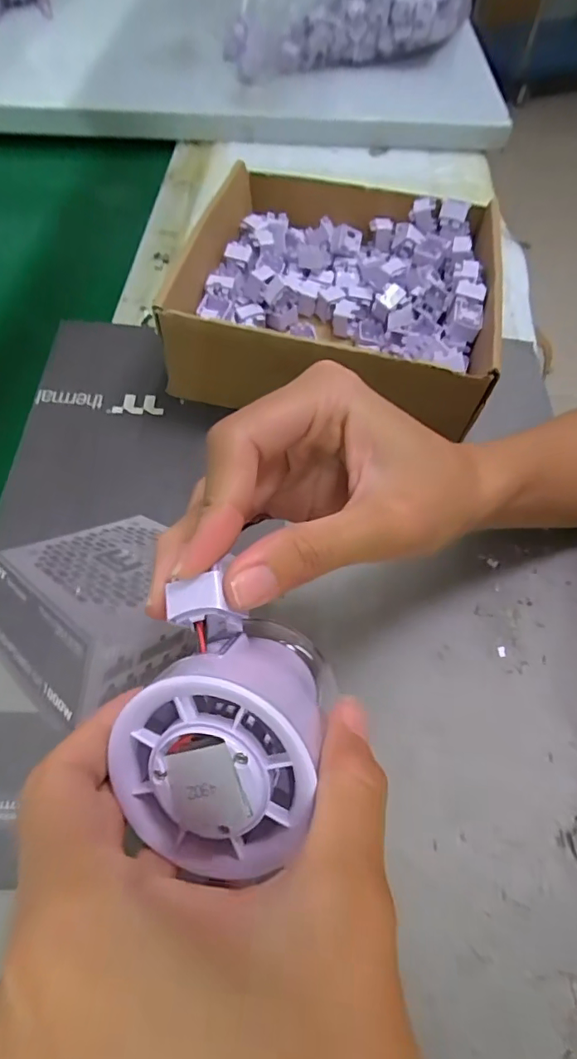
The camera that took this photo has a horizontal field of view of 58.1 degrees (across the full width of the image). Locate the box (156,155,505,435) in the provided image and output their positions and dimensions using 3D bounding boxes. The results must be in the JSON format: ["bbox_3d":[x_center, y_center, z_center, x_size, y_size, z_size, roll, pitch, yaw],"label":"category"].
[{"bbox_3d":[0.038,-0.173,0.373,0.198,0.068,0.218,11,59,5],"label":"box"}]

